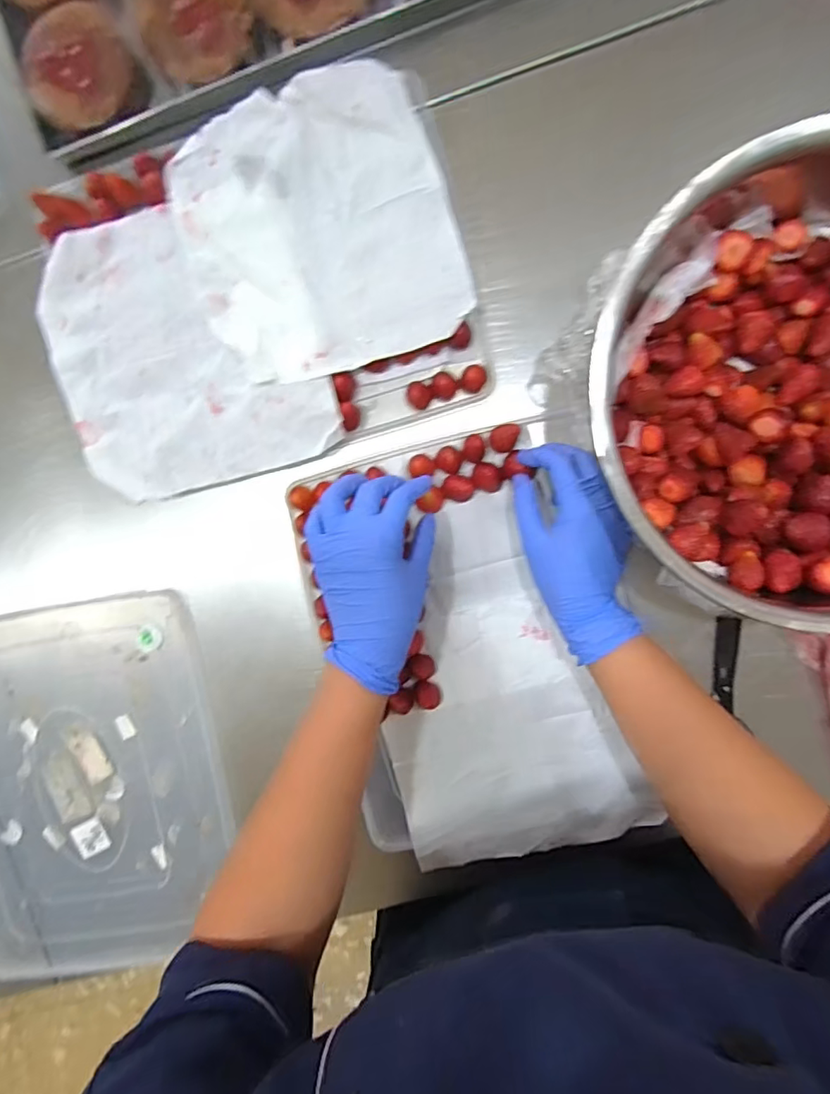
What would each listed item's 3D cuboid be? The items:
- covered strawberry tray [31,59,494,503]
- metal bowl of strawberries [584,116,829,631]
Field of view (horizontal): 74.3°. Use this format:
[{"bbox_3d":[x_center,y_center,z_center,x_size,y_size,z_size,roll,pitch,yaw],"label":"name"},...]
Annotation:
[{"bbox_3d":[-0.134,-0.212,0.461,0.348,0.032,0.276,-16,93,5],"label":"covered strawberry tray"},{"bbox_3d":[0.301,-0.129,0.397,0.299,0.133,0.328,0,94,4],"label":"metal bowl of strawberries"}]

